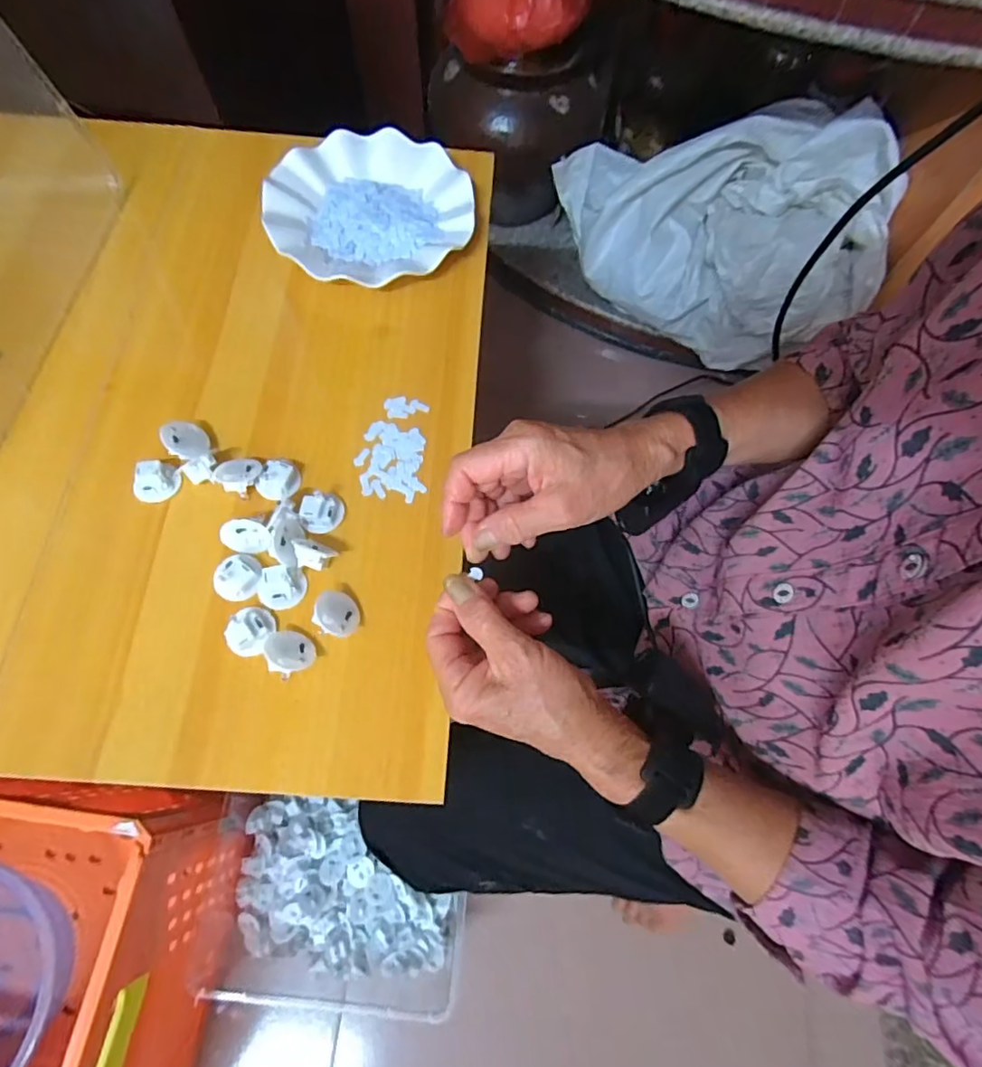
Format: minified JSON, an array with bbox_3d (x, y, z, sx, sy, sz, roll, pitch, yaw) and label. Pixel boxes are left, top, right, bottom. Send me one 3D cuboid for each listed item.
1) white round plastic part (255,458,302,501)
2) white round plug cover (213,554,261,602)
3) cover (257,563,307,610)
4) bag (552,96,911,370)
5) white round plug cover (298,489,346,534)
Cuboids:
[{"bbox_3d":[-0.160,-0.041,0.416,0.032,0.015,0.028,-34,74,-14],"label":"white round plastic part"},{"bbox_3d":[-0.178,0.029,0.389,0.030,0.016,0.033,1,69,-3],"label":"white round plug cover"},{"bbox_3d":[-0.146,0.037,0.387,0.030,0.012,0.029,1,69,-3],"label":"cover"},{"bbox_3d":[0.351,-0.492,0.909,0.487,0.249,0.295,8,69,0],"label":"bag"},{"bbox_3d":[-0.123,-0.017,0.407,0.029,0.013,0.030,1,69,-3],"label":"white round plug cover"}]

